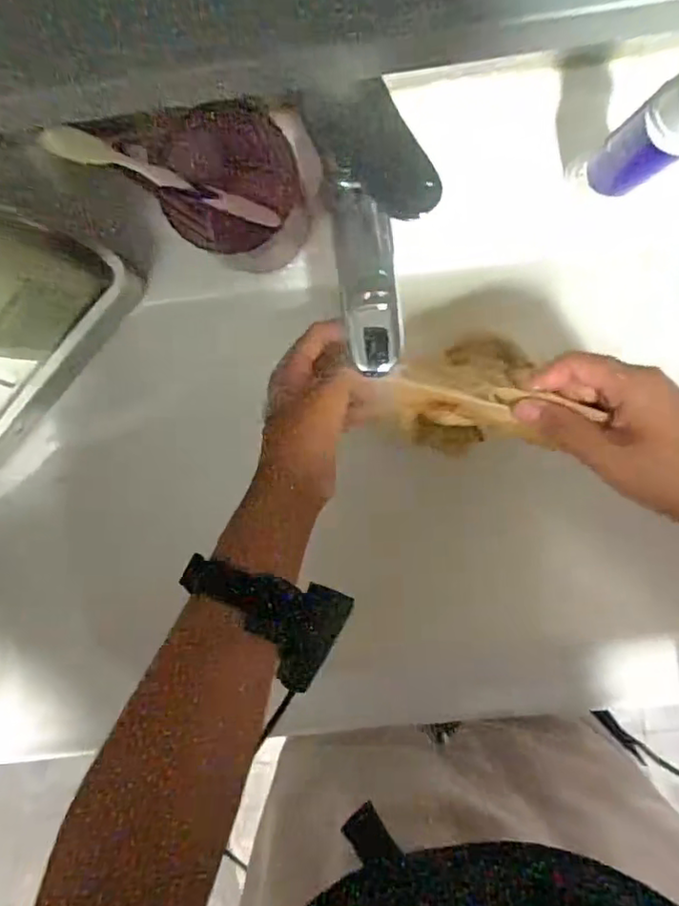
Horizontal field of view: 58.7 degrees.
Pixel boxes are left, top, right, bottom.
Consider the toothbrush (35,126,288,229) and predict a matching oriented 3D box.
[{"bbox_3d":[-0.099,-0.163,0.363,0.007,0.157,0.015,8,98,35],"label":"toothbrush"}]

